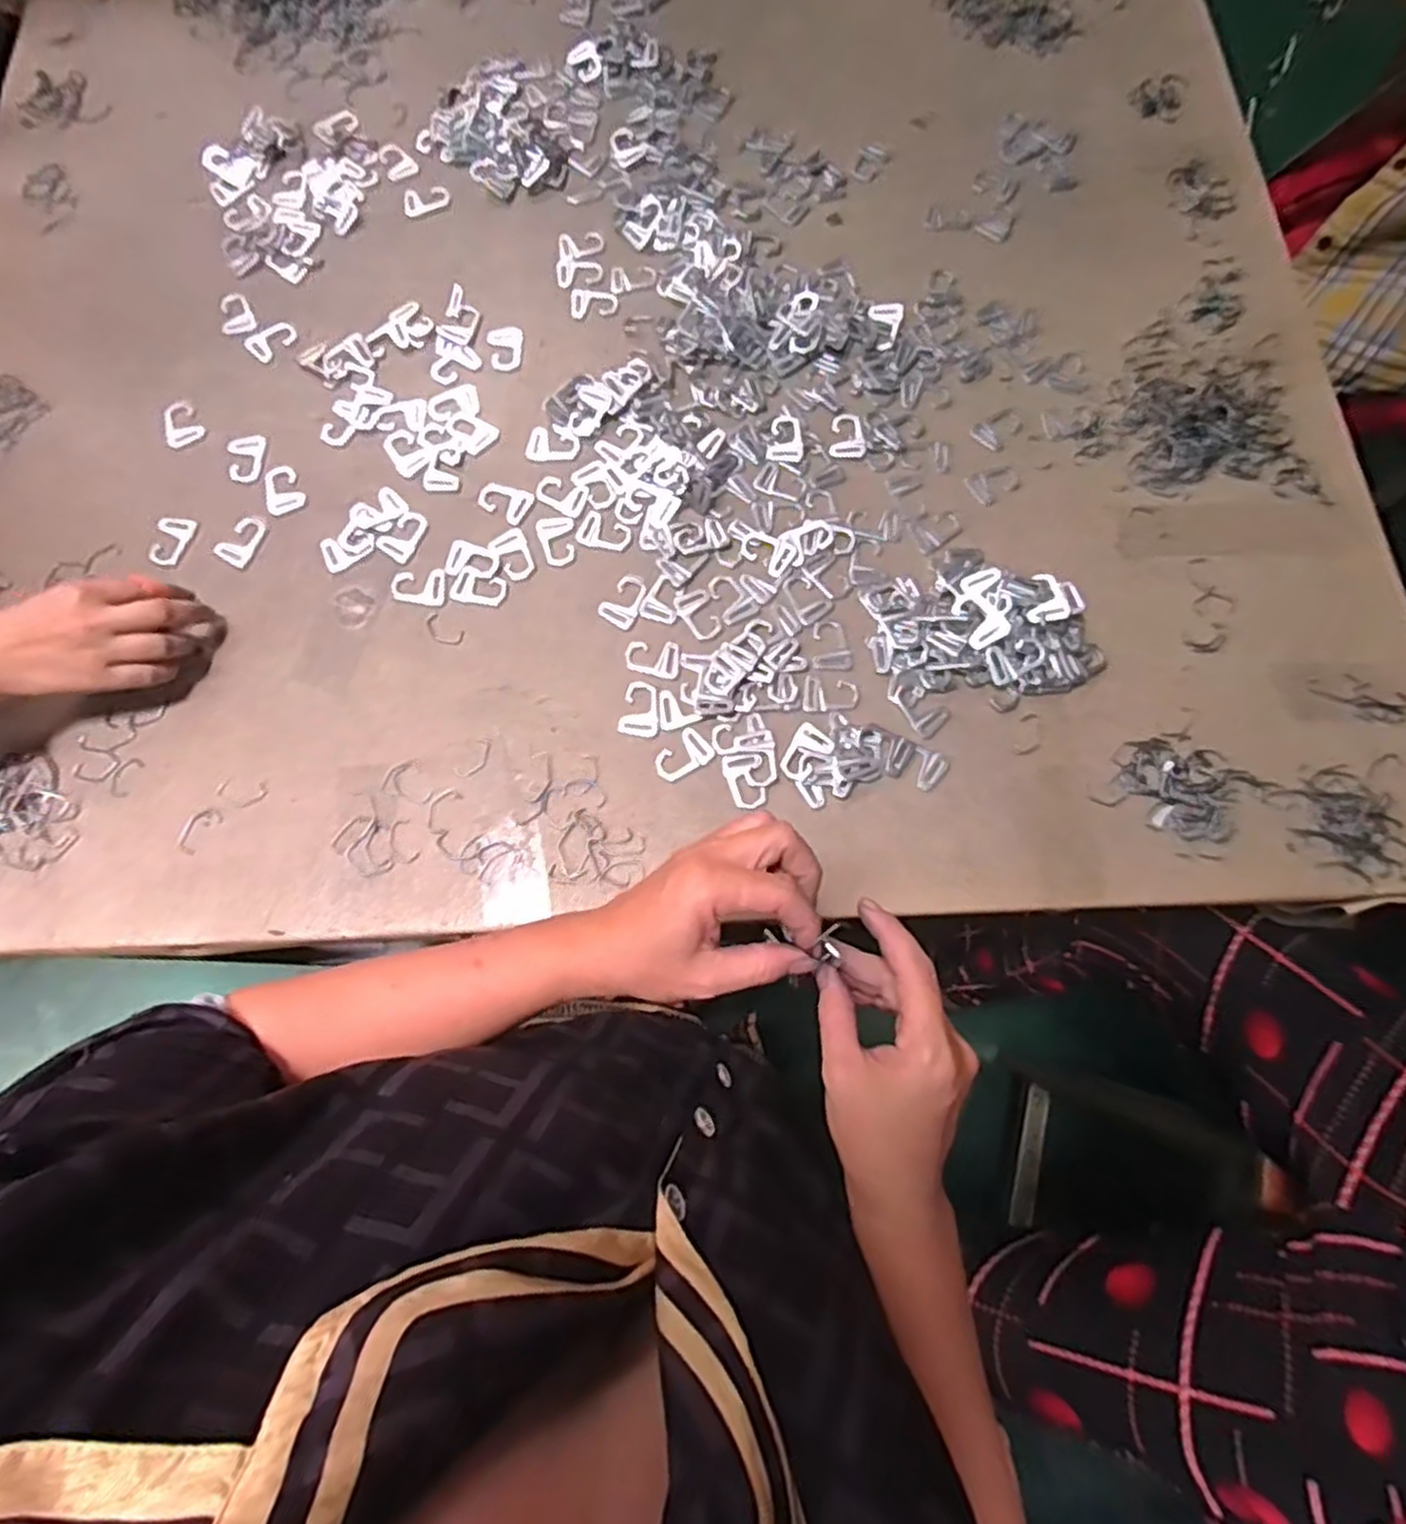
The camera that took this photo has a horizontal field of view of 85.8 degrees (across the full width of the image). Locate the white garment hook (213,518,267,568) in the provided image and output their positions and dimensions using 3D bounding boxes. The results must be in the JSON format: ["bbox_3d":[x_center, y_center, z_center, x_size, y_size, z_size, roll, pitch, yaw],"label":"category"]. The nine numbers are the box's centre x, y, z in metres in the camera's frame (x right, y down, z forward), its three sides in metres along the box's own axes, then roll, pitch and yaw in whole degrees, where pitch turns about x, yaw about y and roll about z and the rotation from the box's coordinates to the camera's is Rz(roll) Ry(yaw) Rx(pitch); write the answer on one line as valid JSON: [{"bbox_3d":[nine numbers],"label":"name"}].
[{"bbox_3d":[-0.364,-0.175,0.599,0.025,0.004,0.042,30,76,9],"label":"white garment hook"}]

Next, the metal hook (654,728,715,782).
[{"bbox_3d":[-0.015,-0.003,0.556,0.042,0.004,0.029,-42,77,-11],"label":"metal hook"}]

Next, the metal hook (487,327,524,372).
[{"bbox_3d":[-0.172,-0.359,0.656,0.030,0.004,0.047,-2,73,0],"label":"metal hook"}]

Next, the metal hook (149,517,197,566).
[{"bbox_3d":[-0.419,-0.174,0.599,0.027,0.006,0.041,2,73,1],"label":"metal hook"}]

